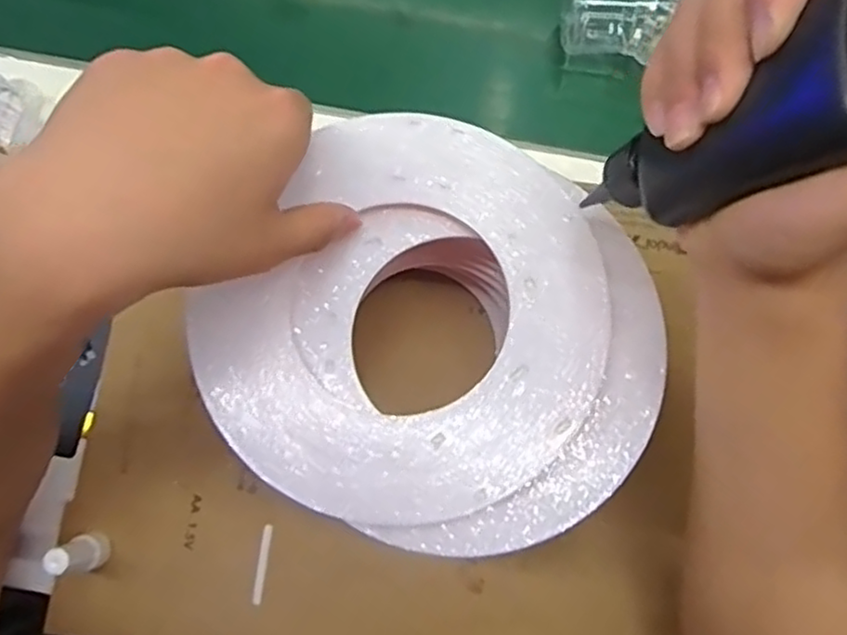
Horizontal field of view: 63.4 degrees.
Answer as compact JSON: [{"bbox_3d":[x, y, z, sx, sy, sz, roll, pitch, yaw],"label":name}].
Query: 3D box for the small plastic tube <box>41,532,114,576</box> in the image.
[{"bbox_3d":[-0.193,0.132,0.380,0.020,0.053,0.020,-8,77,-2],"label":"small plastic tube"}]

